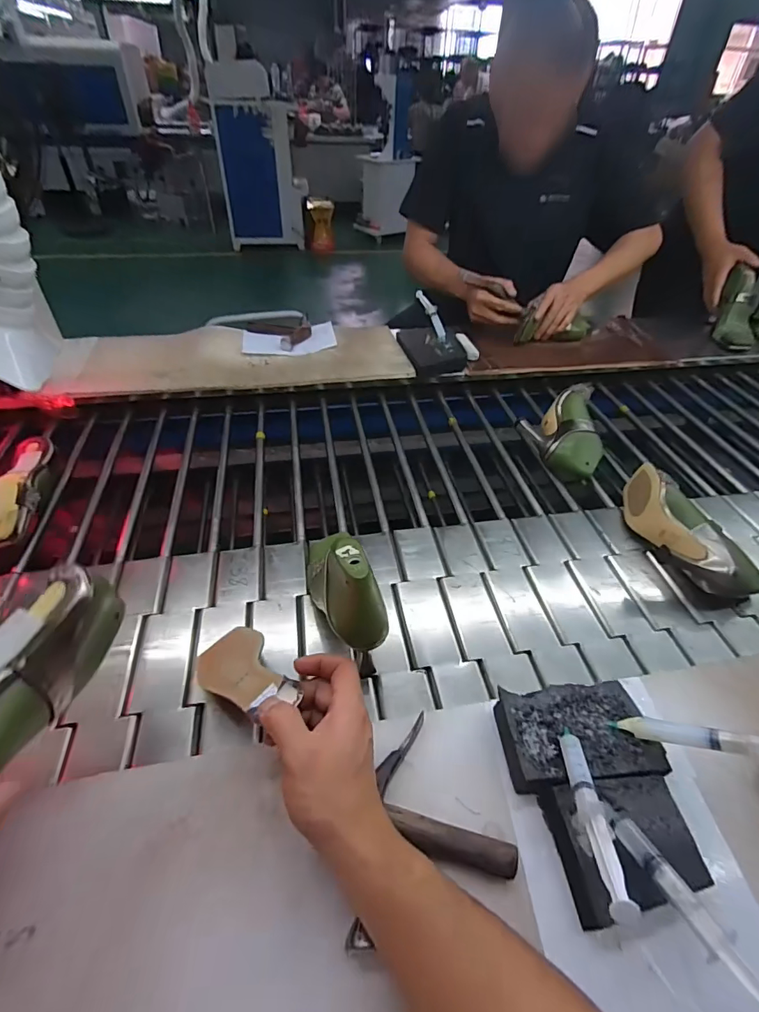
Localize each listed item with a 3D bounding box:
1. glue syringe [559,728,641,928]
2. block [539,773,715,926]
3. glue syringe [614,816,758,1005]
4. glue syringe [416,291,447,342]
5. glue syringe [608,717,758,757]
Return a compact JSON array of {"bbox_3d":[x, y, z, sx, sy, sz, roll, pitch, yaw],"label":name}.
[{"bbox_3d":[0.150,0.216,0.335,0.021,0.018,0.165,10,13,8],"label":"glue syringe"},{"bbox_3d":[0.194,0.264,0.367,0.098,0.043,0.085,-5,44,-7],"label":"block"},{"bbox_3d":[0.206,0.264,0.305,0.016,0.016,0.123,-12,26,-16],"label":"glue syringe"},{"bbox_3d":[0.124,-0.441,1.073,0.030,0.013,0.174,-11,63,-15],"label":"glue syringe"},{"bbox_3d":[0.273,0.188,0.373,0.156,0.014,0.015,-7,31,36],"label":"glue syringe"}]

